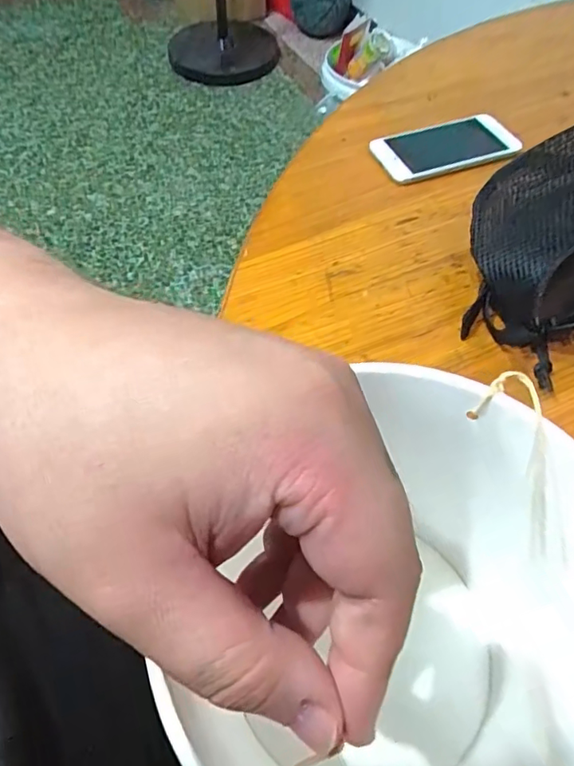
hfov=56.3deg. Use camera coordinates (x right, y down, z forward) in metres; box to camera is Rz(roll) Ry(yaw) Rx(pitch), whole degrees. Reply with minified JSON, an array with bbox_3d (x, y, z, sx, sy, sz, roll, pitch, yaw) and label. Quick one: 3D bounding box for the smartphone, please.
[{"bbox_3d":[0.150,-0.217,0.494,0.137,0.009,0.060,-15,59,-8],"label":"smartphone"}]

